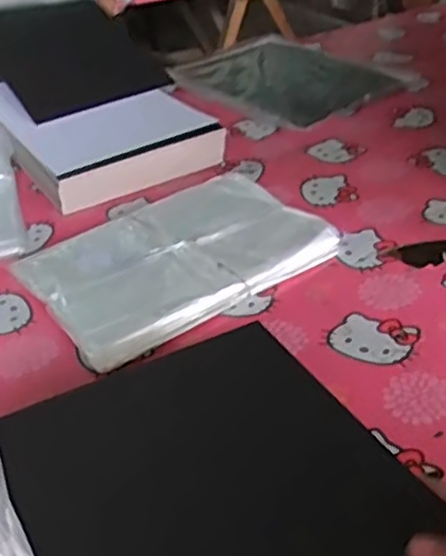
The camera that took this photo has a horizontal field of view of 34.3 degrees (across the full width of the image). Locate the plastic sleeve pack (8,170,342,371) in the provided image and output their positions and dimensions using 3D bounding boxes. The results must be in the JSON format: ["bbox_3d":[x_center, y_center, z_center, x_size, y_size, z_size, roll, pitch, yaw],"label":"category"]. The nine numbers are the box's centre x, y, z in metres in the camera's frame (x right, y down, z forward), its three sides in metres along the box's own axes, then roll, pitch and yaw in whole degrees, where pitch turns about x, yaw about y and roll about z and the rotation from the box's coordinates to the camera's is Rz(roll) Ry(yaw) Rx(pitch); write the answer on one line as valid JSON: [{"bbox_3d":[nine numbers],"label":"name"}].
[{"bbox_3d":[-0.053,-0.033,0.840,0.321,0.026,0.227,-26,39,-27],"label":"plastic sleeve pack"}]

